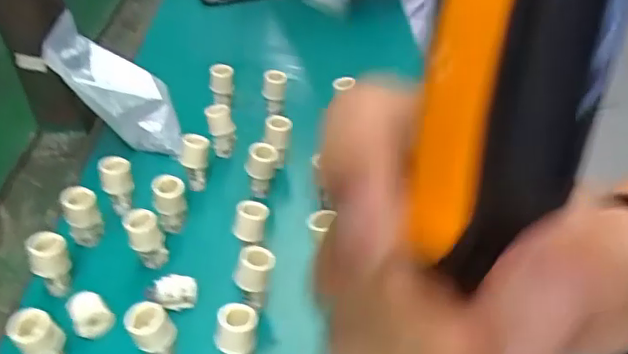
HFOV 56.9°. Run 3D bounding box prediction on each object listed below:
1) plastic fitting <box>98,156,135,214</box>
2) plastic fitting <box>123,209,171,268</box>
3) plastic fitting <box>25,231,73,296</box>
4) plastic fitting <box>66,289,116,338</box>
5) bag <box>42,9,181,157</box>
[{"bbox_3d":[-0.141,0.006,0.418,0.021,0.041,0.017,-15,41,-19],"label":"plastic fitting"},{"bbox_3d":[-0.109,0.041,0.376,0.022,0.043,0.017,-17,42,-21],"label":"plastic fitting"},{"bbox_3d":[-0.160,0.055,0.356,0.021,0.040,0.022,-23,44,-27],"label":"plastic fitting"},{"bbox_3d":[-0.131,0.082,0.342,0.021,0.019,0.024,-22,44,-26],"label":"plastic fitting"},{"bbox_3d":[-0.168,-0.074,0.483,0.123,0.045,0.103,27,27,-33],"label":"bag"}]

